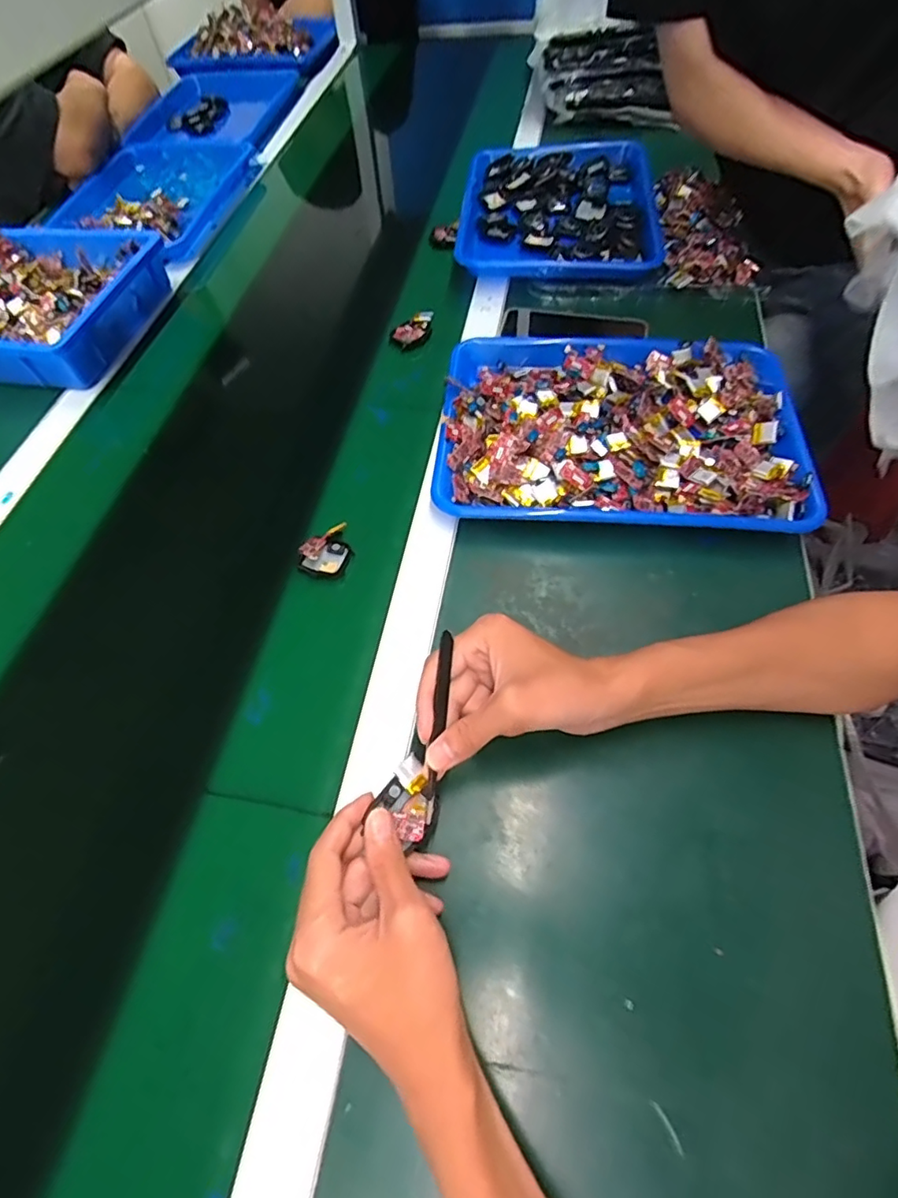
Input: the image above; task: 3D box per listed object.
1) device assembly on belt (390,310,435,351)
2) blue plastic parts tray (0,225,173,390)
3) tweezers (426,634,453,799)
[{"bbox_3d":[-0.039,-0.322,0.671,0.033,0.013,0.059,37,68,22],"label":"device assembly on belt"},{"bbox_3d":[-0.560,-0.373,0.707,0.352,0.056,0.252,7,60,8],"label":"blue plastic parts tray"},{"bbox_3d":[-0.007,0.073,0.360,0.006,0.004,0.104,5,80,7],"label":"tweezers"}]

